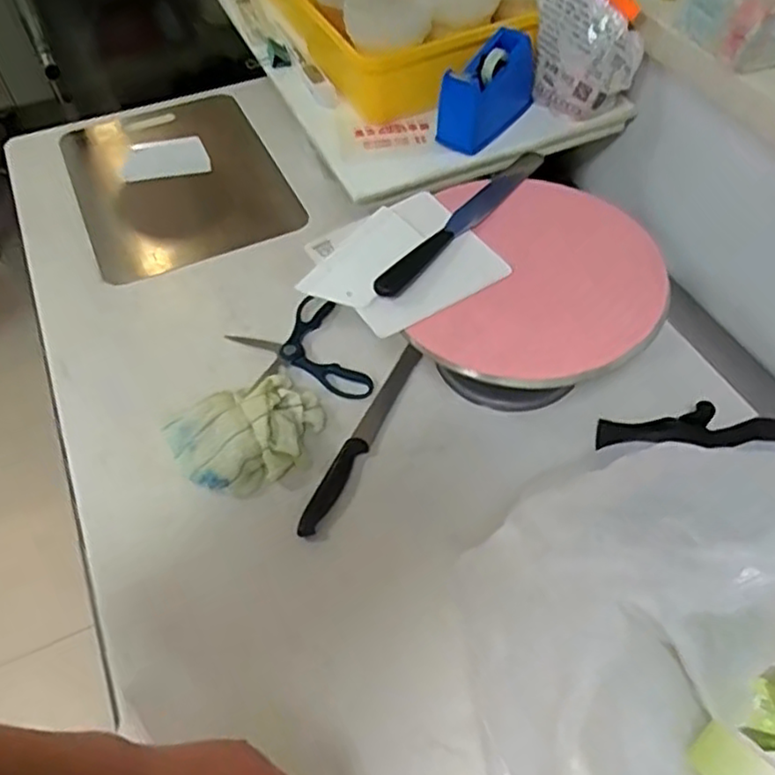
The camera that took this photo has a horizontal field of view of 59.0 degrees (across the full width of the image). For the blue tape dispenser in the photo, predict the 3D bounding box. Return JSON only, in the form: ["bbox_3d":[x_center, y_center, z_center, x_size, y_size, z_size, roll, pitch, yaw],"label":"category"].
[{"bbox_3d":[0.121,-0.352,0.817,0.055,0.091,0.135,33,61,23],"label":"blue tape dispenser"}]

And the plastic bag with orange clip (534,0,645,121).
[{"bbox_3d":[0.240,-0.415,0.820,0.124,0.135,0.100,11,55,10],"label":"plastic bag with orange clip"}]

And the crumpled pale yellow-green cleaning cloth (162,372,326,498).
[{"bbox_3d":[-0.150,0.050,0.749,0.165,0.044,0.123,-20,56,-13],"label":"crumpled pale yellow-green cleaning cloth"}]

